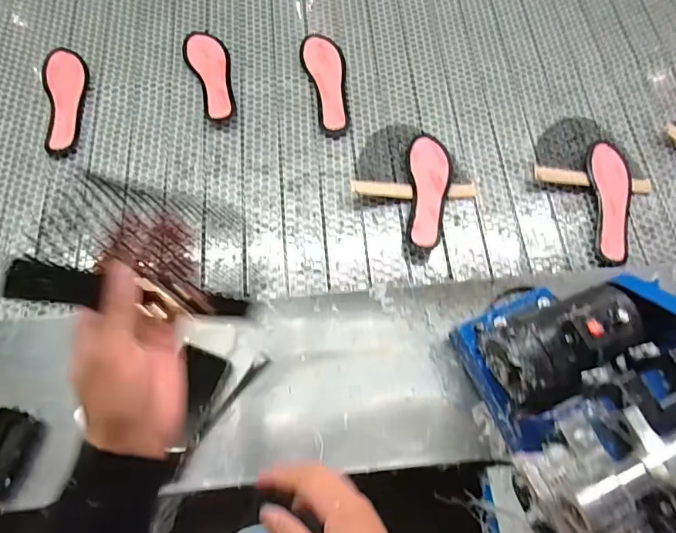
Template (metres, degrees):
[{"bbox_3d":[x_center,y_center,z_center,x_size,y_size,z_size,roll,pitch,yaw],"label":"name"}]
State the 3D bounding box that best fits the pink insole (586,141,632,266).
[{"bbox_3d":[0.471,-0.111,0.784,0.074,0.021,0.237,5,67,1],"label":"pink insole"}]

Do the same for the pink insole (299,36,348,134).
[{"bbox_3d":[-0.017,-0.354,0.869,0.076,0.019,0.224,-13,68,-6],"label":"pink insole"}]

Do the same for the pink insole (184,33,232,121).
[{"bbox_3d":[-0.236,-0.367,0.866,0.074,0.020,0.227,-20,69,-9],"label":"pink insole"}]

